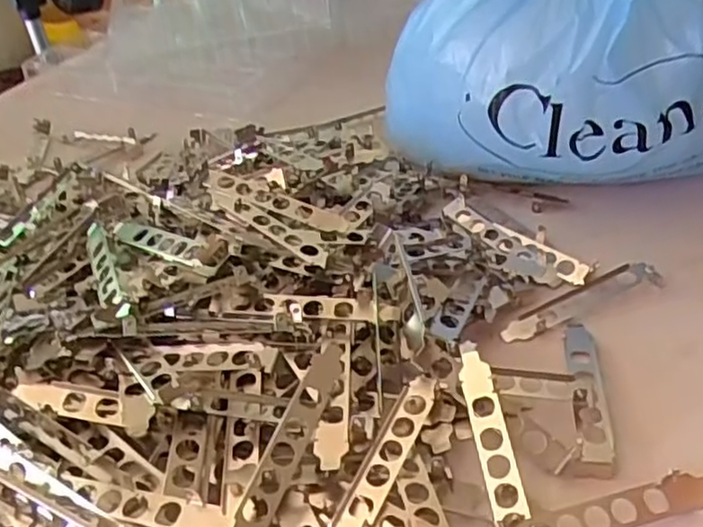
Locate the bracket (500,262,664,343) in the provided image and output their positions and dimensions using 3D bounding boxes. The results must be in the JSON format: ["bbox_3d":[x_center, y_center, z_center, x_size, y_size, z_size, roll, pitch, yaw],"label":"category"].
[{"bbox_3d":[0.158,0.025,0.491,0.123,0.014,0.025,-19,39,-14],"label":"bracket"}]

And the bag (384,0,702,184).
[{"bbox_3d":[0.182,-0.176,0.555,0.236,0.223,0.226,-20,40,-16],"label":"bag"}]

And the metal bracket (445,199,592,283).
[{"bbox_3d":[0.123,-0.017,0.537,0.028,0.011,0.130,-28,43,-24],"label":"metal bracket"}]

